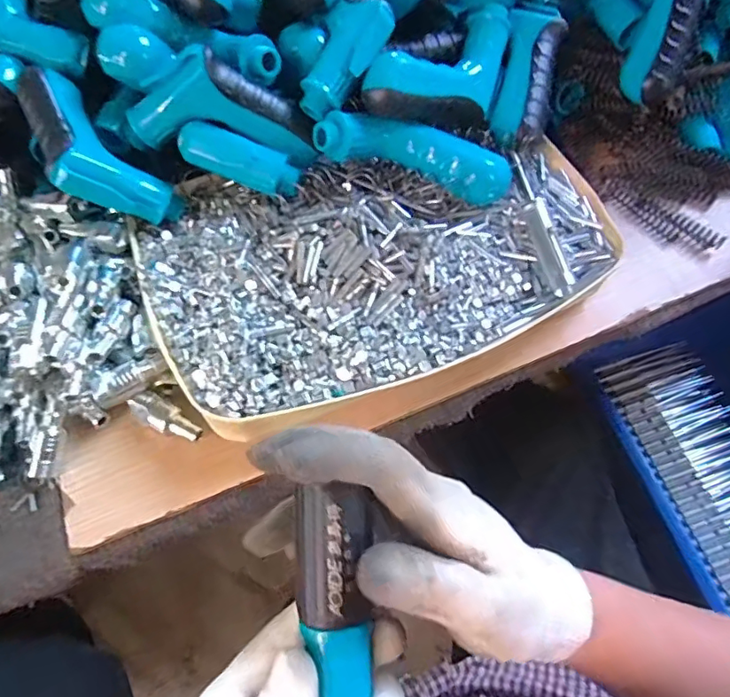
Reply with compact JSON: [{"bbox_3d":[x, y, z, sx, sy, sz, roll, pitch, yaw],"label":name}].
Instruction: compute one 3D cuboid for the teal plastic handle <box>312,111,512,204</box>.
[{"bbox_3d":[0.036,-0.143,0.395,0.146,0.027,0.041,13,60,-6],"label":"teal plastic handle"}]

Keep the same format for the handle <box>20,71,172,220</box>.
[{"bbox_3d":[-0.204,-0.148,0.384,0.063,0.042,0.146,-39,88,-20],"label":"handle"}]

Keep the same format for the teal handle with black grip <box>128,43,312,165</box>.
[{"bbox_3d":[-0.105,-0.173,0.387,0.133,0.060,0.048,4,60,3],"label":"teal handle with black grip"}]

